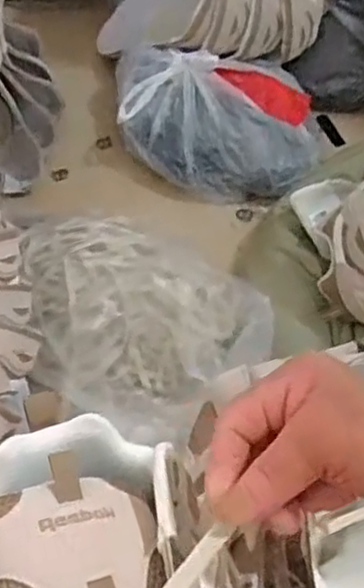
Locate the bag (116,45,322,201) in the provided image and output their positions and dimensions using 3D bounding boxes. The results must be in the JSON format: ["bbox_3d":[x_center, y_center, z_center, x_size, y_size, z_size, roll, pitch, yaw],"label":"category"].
[{"bbox_3d":[0.050,-0.227,0.929,0.270,0.097,0.181,2,57,-1],"label":"bag"}]

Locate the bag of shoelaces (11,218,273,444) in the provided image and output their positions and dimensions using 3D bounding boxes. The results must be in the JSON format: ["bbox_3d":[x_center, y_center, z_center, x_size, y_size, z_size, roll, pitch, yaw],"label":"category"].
[{"bbox_3d":[-0.061,0.013,0.783,0.232,0.087,0.275,-30,63,-20],"label":"bag of shoelaces"}]

